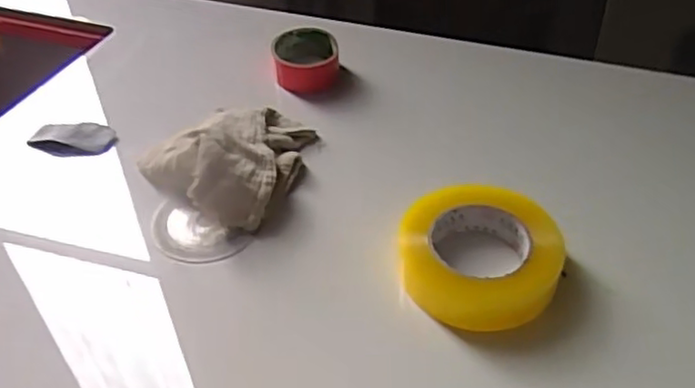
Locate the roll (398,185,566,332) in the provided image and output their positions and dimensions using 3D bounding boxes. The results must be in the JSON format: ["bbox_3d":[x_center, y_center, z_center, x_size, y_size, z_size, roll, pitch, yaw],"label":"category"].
[{"bbox_3d":[0.104,0.043,0.522,0.124,0.050,0.126,-2,42,2],"label":"roll"}]

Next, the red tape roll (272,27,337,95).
[{"bbox_3d":[-0.053,-0.159,0.765,0.083,0.038,0.090,-6,42,-2],"label":"red tape roll"}]

